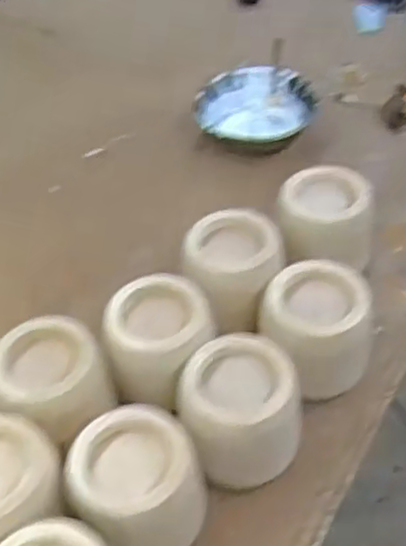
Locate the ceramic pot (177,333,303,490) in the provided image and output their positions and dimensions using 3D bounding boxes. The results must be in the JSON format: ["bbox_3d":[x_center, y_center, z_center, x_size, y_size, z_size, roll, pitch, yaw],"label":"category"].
[{"bbox_3d":[0.042,0.155,0.801,0.130,0.111,0.129,-2,47,2],"label":"ceramic pot"}]

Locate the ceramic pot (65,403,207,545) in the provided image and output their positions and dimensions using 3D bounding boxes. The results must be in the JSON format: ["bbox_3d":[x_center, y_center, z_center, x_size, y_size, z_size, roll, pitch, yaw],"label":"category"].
[{"bbox_3d":[-0.069,0.224,0.743,0.127,0.114,0.125,-2,47,2],"label":"ceramic pot"}]

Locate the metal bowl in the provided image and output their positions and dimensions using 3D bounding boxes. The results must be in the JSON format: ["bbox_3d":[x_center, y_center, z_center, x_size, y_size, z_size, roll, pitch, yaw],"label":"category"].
[{"bbox_3d":[0.093,-0.300,1.259,0.190,0.055,0.190,-2,47,2],"label":"metal bowl"}]

